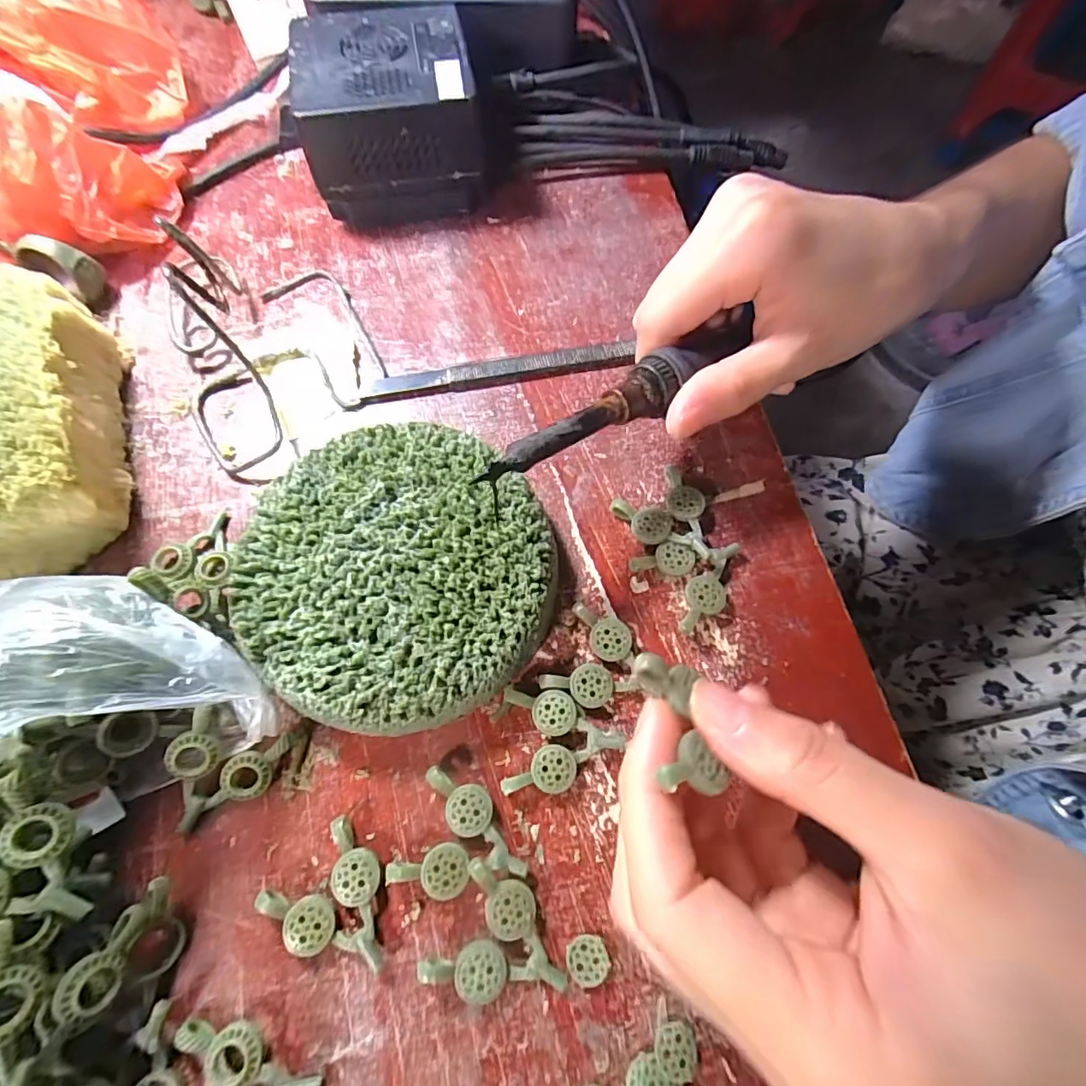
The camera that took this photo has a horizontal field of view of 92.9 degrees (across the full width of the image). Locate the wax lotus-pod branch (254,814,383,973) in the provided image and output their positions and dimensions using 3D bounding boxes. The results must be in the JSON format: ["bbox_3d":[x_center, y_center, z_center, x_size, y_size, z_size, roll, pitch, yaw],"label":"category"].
[{"bbox_3d":[-0.058,0.104,0.148,0.036,0.008,0.029,40,72,13],"label":"wax lotus-pod branch"}]

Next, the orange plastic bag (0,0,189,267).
[{"bbox_3d":[-0.218,-0.192,0.232,0.088,0.061,0.162,-4,68,-3],"label":"orange plastic bag"}]

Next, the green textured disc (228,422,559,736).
[{"bbox_3d":[-0.048,0.010,0.175,0.099,0.025,0.097,1,68,-1],"label":"green textured disc"}]

